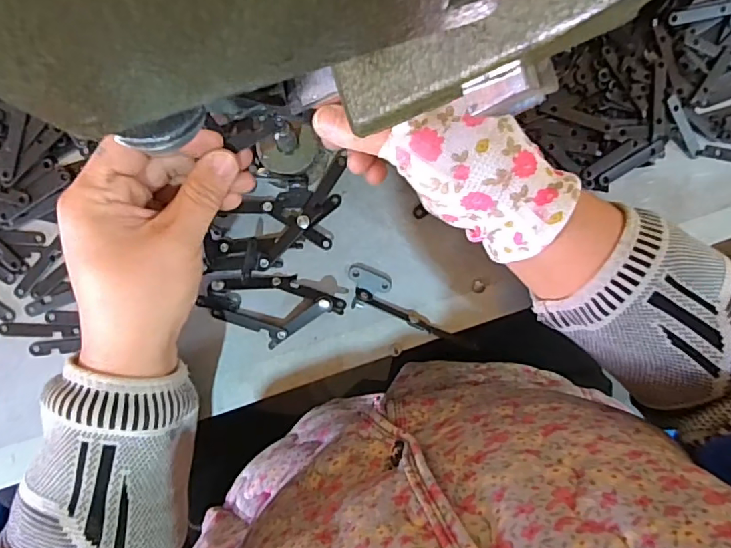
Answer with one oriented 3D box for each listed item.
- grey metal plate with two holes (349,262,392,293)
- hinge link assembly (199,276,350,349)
[{"bbox_3d":[0.003,0.003,0.351,0.029,0.004,0.015,22,92,-5],"label":"grey metal plate with two holes"},{"bbox_3d":[-0.061,0.021,0.340,0.084,0.017,0.047,27,92,-5],"label":"hinge link assembly"}]

